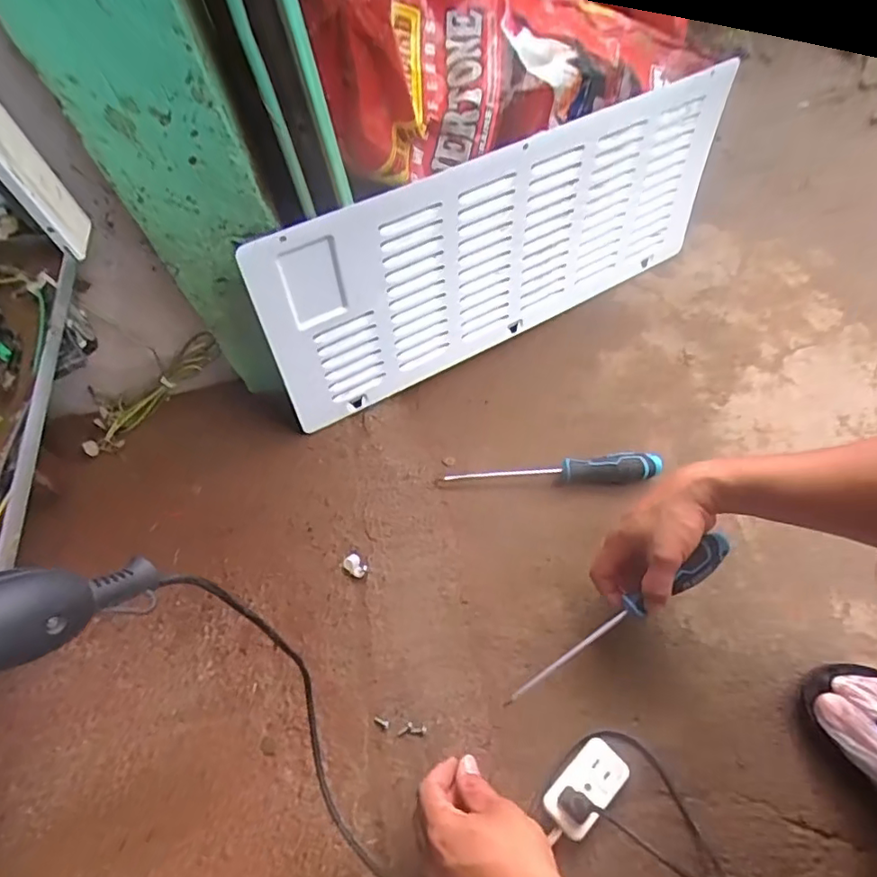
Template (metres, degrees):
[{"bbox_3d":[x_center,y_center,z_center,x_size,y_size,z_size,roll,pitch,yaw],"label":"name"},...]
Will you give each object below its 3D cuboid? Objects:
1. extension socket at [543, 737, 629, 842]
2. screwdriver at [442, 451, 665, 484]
[{"bbox_3d":[0.135,0.319,0.534,0.081,0.025,0.046,-40,67,-20],"label":"extension socket"},{"bbox_3d":[0.138,0.038,0.673,0.245,0.041,0.028,-6,61,3],"label":"screwdriver"}]

